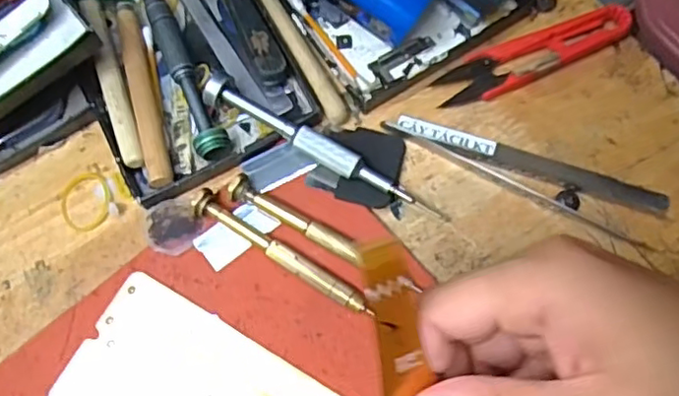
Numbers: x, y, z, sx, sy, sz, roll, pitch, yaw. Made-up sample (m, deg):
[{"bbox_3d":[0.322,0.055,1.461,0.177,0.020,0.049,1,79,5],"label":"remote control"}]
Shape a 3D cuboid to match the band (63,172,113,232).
[{"bbox_3d":[-0.124,0.001,0.312,0.027,0.004,0.028,-1,71,4],"label":"band"}]

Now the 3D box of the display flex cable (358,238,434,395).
[{"bbox_3d":[0.024,0.059,0.213,0.021,0.011,0.096,-13,104,-2],"label":"display flex cable"}]

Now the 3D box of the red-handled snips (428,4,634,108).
[{"bbox_3d":[0.096,-0.070,0.315,0.098,0.010,0.025,-20,71,-2],"label":"red-handled snips"}]

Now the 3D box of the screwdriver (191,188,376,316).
[{"bbox_3d":[-0.026,0.024,0.290,0.095,0.010,0.013,29,76,13],"label":"screwdriver"}]

